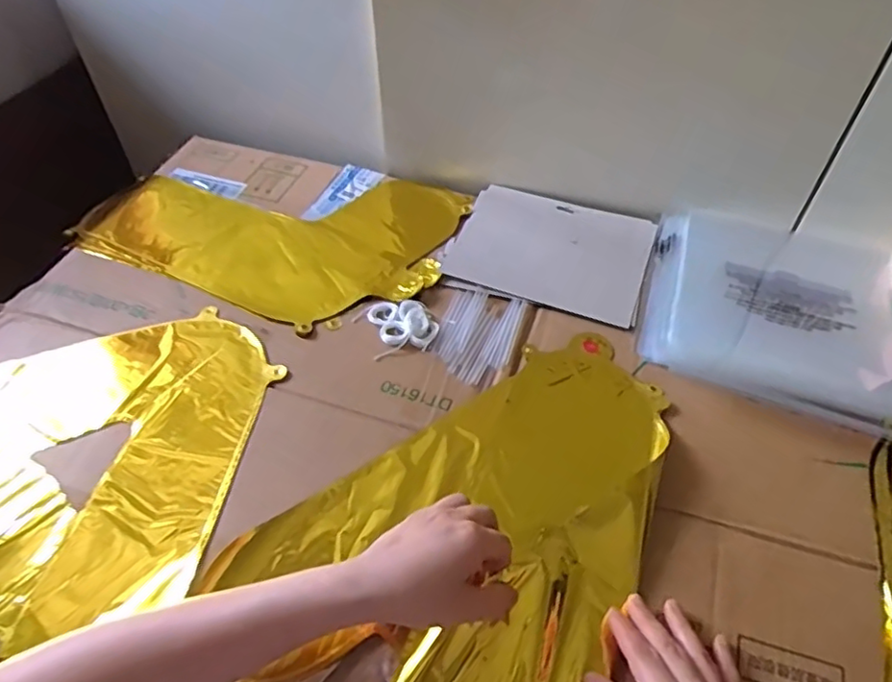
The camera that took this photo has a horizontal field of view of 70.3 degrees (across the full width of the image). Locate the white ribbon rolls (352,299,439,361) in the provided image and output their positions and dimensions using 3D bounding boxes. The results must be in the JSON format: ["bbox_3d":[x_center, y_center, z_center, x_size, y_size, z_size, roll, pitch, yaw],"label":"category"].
[{"bbox_3d":[-0.044,-0.016,0.584,0.064,0.011,0.064,-18,53,-13],"label":"white ribbon rolls"}]

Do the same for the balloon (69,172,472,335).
[{"bbox_3d":[-0.196,-0.103,0.676,0.422,0.039,0.243,2,42,2],"label":"balloon"}]

